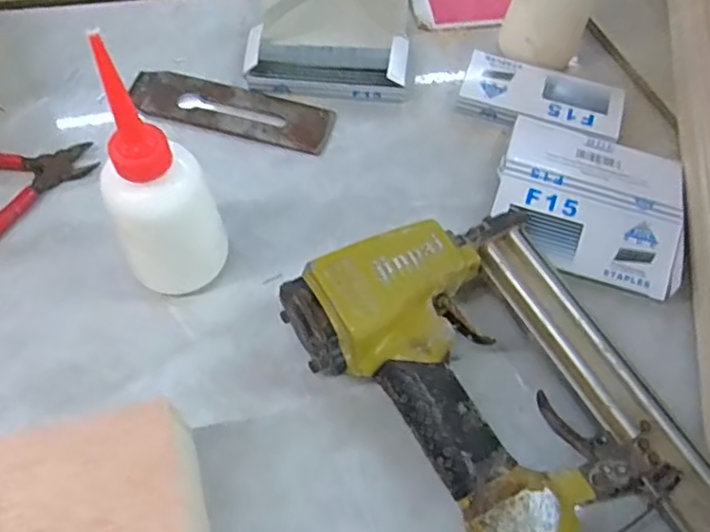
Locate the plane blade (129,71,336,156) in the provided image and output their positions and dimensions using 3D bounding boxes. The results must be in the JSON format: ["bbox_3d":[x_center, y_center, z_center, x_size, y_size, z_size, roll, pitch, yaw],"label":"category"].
[{"bbox_3d":[-0.095,-0.121,0.465,0.155,0.004,0.047,14,63,5],"label":"plane blade"}]

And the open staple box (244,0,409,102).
[{"bbox_3d":[-0.018,-0.190,0.492,0.123,0.029,0.115,7,62,1],"label":"open staple box"}]

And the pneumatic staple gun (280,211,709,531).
[{"bbox_3d":[0.092,0.068,0.341,0.150,0.061,0.241,-37,70,-19],"label":"pneumatic staple gun"}]

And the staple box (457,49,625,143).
[{"bbox_3d":[0.145,-0.129,0.473,0.121,0.019,0.054,18,63,7],"label":"staple box"}]

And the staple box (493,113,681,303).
[{"bbox_3d":[0.164,-0.045,0.424,0.126,0.027,0.112,17,63,7],"label":"staple box"}]

